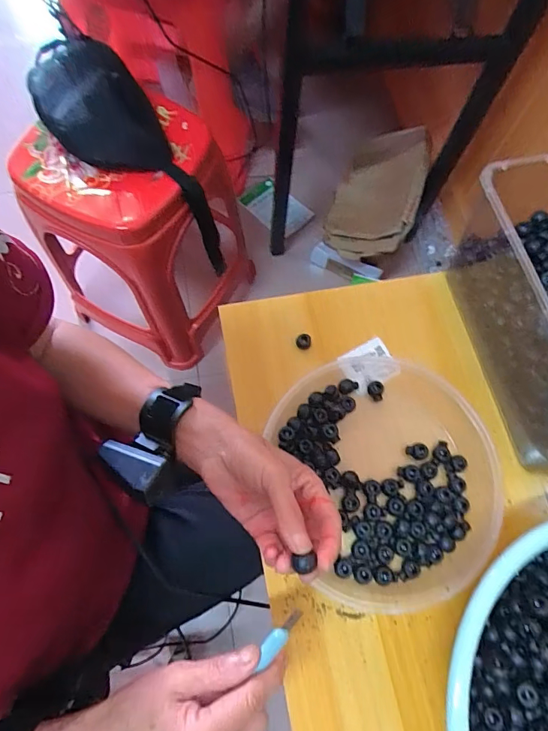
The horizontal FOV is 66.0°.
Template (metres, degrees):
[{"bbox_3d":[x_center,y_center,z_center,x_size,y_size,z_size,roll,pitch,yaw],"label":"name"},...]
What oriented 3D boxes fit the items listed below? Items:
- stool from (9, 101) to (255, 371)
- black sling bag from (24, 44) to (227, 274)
[{"bbox_3d":[-0.224,-0.235,0.766,0.261,0.360,0.274,30,73,9],"label":"stool"},{"bbox_3d":[-0.204,-0.313,0.643,0.407,0.142,0.139,45,74,-19],"label":"black sling bag"}]

